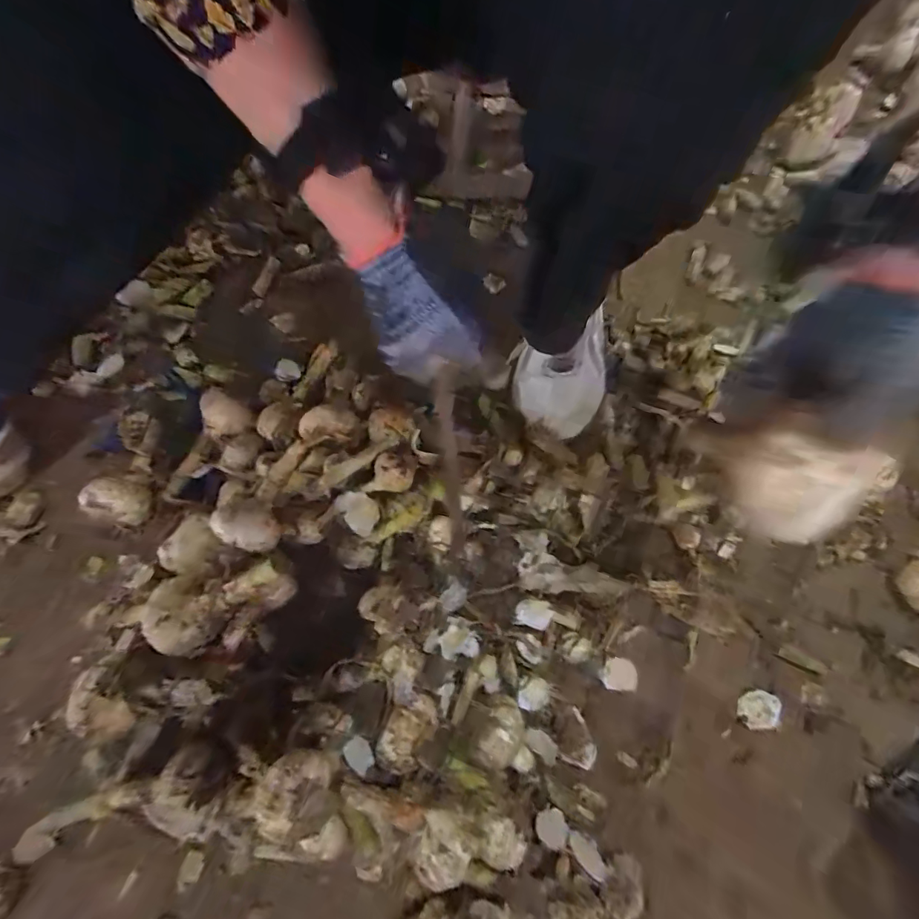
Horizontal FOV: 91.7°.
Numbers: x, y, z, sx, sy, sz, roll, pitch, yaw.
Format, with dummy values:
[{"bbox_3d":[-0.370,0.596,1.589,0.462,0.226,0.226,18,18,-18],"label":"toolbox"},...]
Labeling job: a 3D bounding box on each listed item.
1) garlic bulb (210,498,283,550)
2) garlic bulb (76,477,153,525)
[{"bbox_3d":[-0.184,0.056,0.394,0.056,0.049,0.041,23,72,7],"label":"garlic bulb"},{"bbox_3d":[-0.332,0.039,0.438,0.048,0.043,0.046,15,71,5],"label":"garlic bulb"}]

